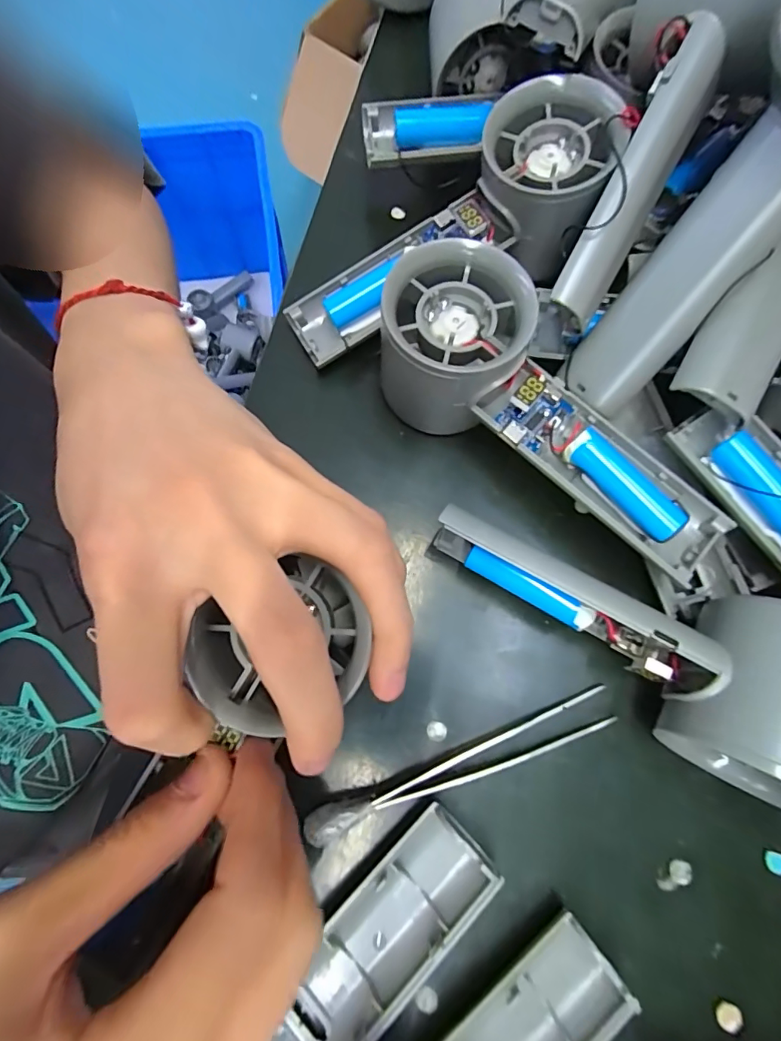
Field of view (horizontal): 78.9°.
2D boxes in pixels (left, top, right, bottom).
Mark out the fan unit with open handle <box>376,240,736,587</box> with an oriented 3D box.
[{"bbox_3d":[0.070,-0.037,0.190,0.171,0.050,0.059,36,76,7],"label":"fan unit with open handle"}]

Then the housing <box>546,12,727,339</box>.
[{"bbox_3d":[0.094,-0.130,0.181,0.020,0.021,0.105,27,96,5],"label":"housing"}]

